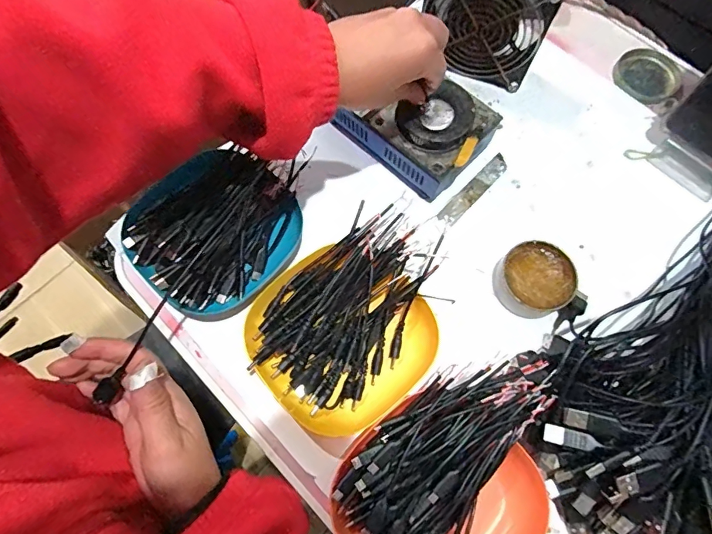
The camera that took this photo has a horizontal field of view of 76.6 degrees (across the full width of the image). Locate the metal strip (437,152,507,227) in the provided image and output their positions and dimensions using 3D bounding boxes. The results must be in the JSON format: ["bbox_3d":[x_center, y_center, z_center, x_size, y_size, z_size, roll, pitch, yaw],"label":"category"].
[{"bbox_3d":[0.117,-0.077,0.440,0.018,0.004,0.096,42,77,14],"label":"metal strip"}]

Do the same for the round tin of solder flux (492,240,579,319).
[{"bbox_3d":[0.158,0.011,0.398,0.062,0.025,0.061,0,71,1],"label":"round tin of solder flux"}]

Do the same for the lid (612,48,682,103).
[{"bbox_3d":[0.320,-0.210,0.493,0.064,0.007,0.066,0,71,1],"label":"lid"}]

